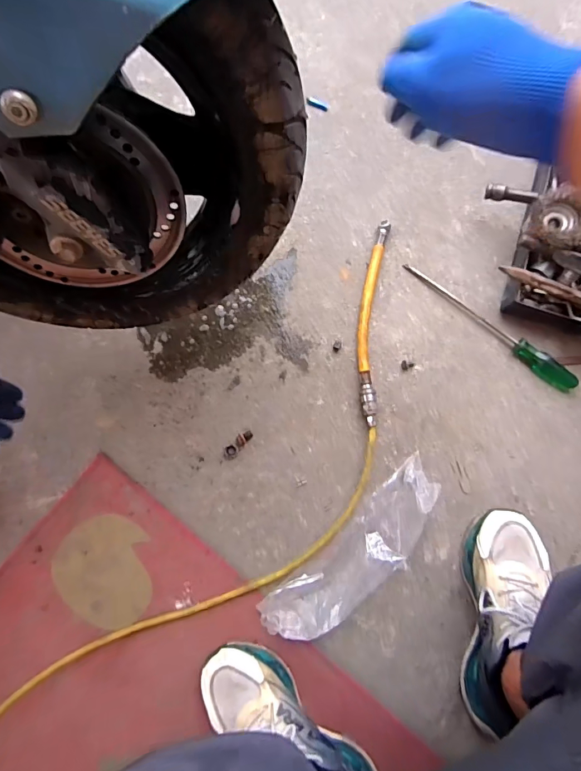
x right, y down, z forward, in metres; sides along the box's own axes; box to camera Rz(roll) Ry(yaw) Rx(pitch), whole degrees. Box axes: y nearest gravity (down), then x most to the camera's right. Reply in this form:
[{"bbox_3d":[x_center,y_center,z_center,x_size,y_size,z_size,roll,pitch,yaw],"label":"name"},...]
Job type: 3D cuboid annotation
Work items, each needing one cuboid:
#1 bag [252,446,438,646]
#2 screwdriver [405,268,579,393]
[{"bbox_3d":[0.094,0.230,0.566,0.297,0.040,0.095,-41,88,-7],"label":"bag"},{"bbox_3d":[0.296,-0.088,0.629,0.291,0.028,0.028,39,83,0],"label":"screwdriver"}]

